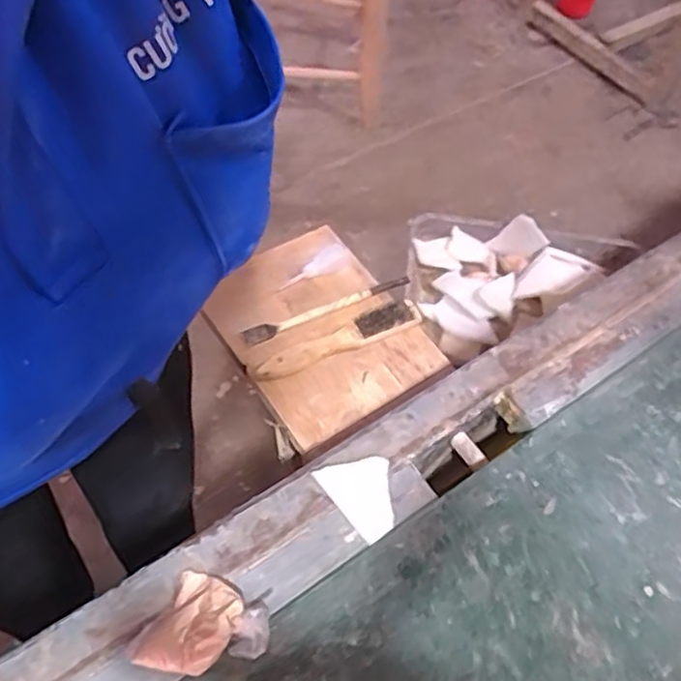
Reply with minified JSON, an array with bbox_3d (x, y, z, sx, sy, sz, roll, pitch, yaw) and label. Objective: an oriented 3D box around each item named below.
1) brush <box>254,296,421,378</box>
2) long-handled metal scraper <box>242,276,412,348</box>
[{"bbox_3d":[-0.002,0.002,0.753,0.192,0.018,0.035,-22,59,-20],"label":"brush"},{"bbox_3d":[-0.011,-0.037,0.782,0.208,0.009,0.019,-21,59,-19],"label":"long-handled metal scraper"}]

